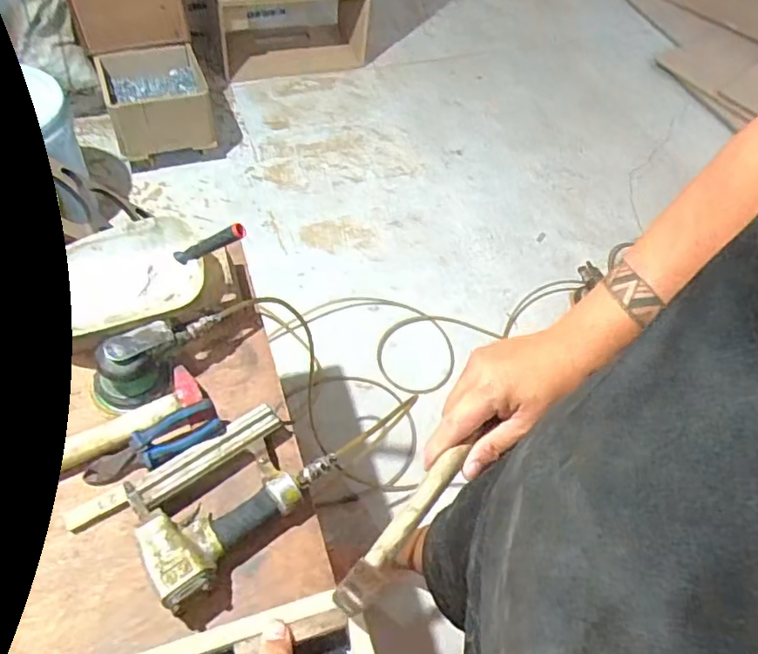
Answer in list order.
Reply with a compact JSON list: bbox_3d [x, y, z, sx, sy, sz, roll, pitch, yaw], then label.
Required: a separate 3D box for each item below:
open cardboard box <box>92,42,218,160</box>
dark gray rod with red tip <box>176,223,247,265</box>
[{"bbox_3d":[-0.674,-0.699,1.746,0.316,0.178,0.342,-12,59,-15],"label":"open cardboard box"},{"bbox_3d":[-0.229,-0.110,0.773,0.123,0.022,0.022,-17,56,28],"label":"dark gray rod with red tip"}]

